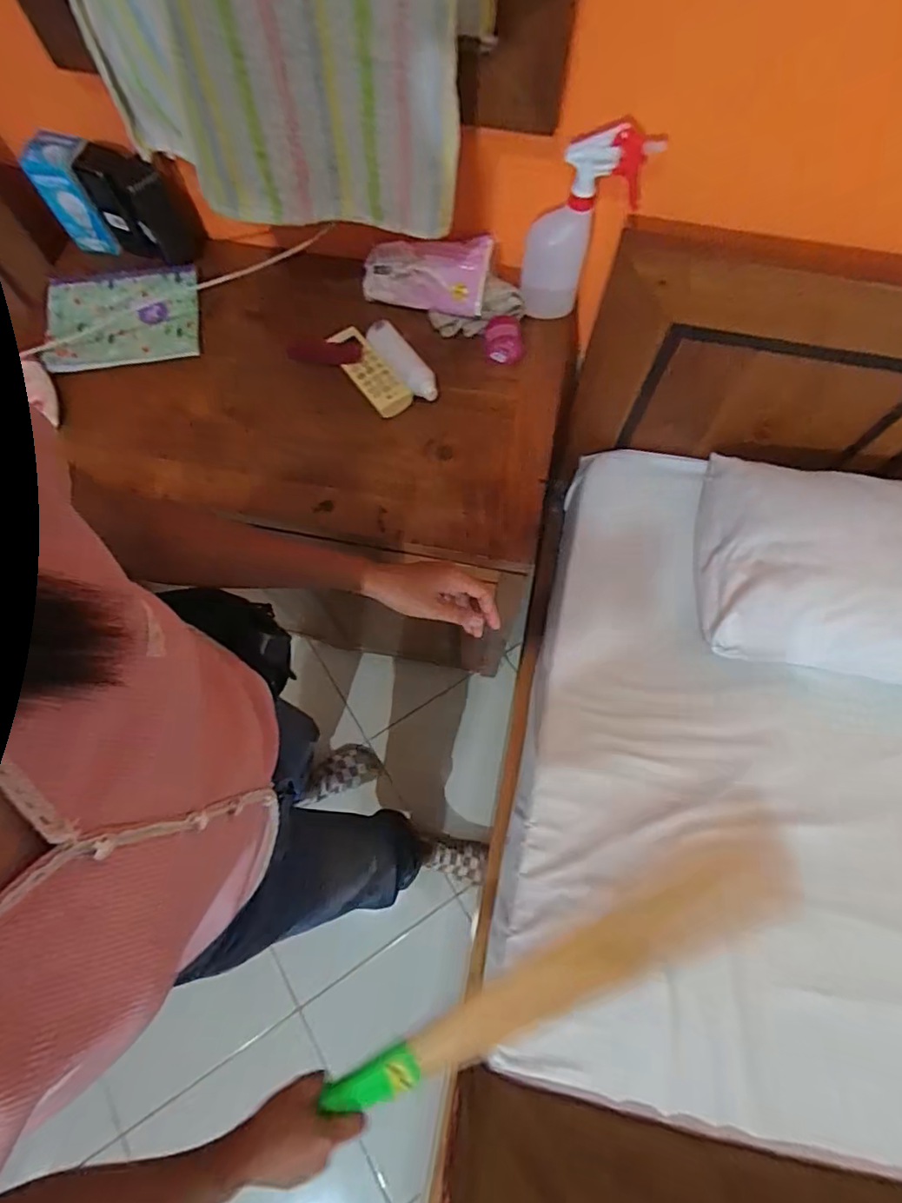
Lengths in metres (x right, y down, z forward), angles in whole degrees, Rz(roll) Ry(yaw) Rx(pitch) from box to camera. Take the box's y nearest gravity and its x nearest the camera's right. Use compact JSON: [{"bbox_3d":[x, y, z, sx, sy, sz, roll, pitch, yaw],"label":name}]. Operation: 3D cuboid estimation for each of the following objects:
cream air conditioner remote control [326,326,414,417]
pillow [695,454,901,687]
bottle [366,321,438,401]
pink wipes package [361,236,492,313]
[{"bbox_3d":[-0.114,-0.312,0.764,0.046,0.030,0.148,-36,74,-10],"label":"cream air conditioner remote control"},{"bbox_3d":[0.651,-0.047,0.843,0.522,0.103,0.355,13,72,6],"label":"pillow"},{"bbox_3d":[-0.064,-0.324,0.762,0.043,0.033,0.132,-37,74,-11],"label":"bottle"},{"bbox_3d":[-0.038,-0.457,0.783,0.177,0.056,0.086,10,72,5],"label":"pink wipes package"}]

